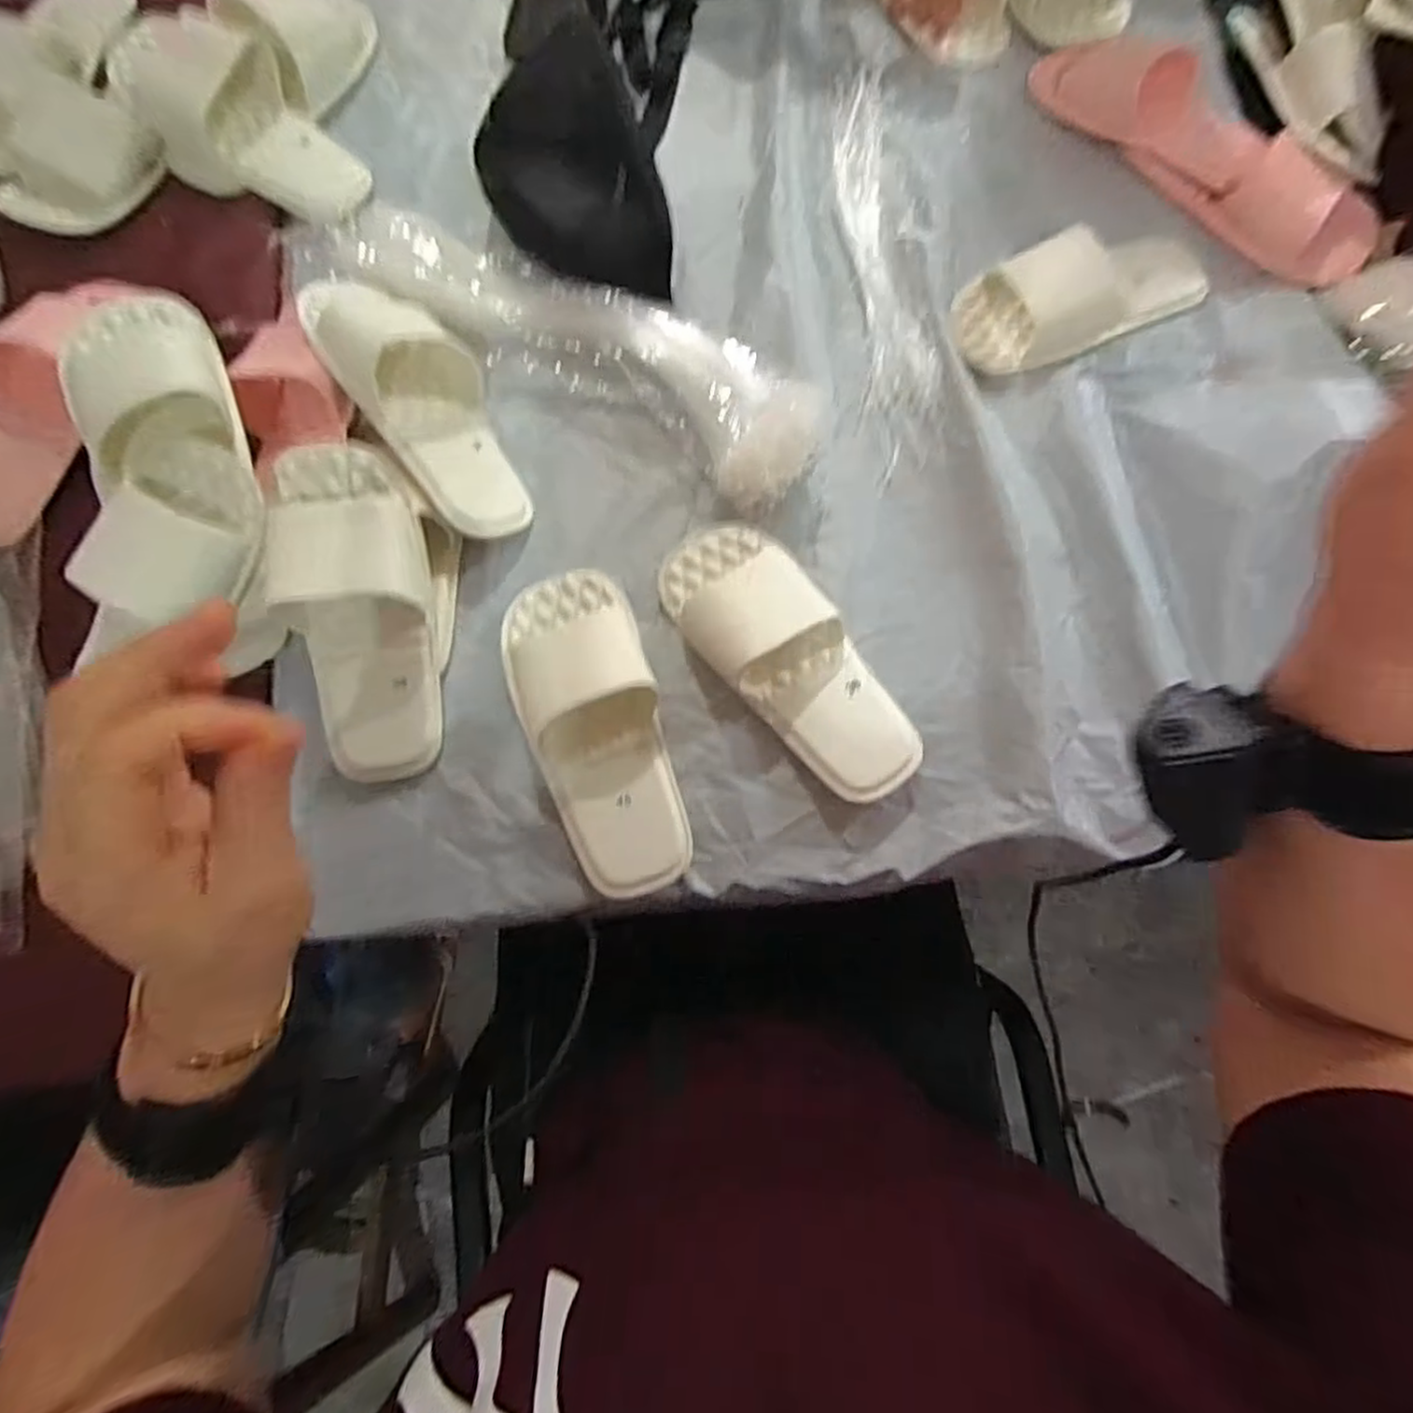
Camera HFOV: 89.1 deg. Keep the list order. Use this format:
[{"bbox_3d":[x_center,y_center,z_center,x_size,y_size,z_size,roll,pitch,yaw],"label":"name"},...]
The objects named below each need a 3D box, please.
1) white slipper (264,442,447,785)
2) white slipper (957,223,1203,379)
[{"bbox_3d":[-0.246,-0.066,0.504,0.102,0.047,0.238,-10,95,-1],"label":"white slipper"},{"bbox_3d":[0.321,-0.353,0.602,0.237,0.060,0.096,-23,77,-5],"label":"white slipper"}]

